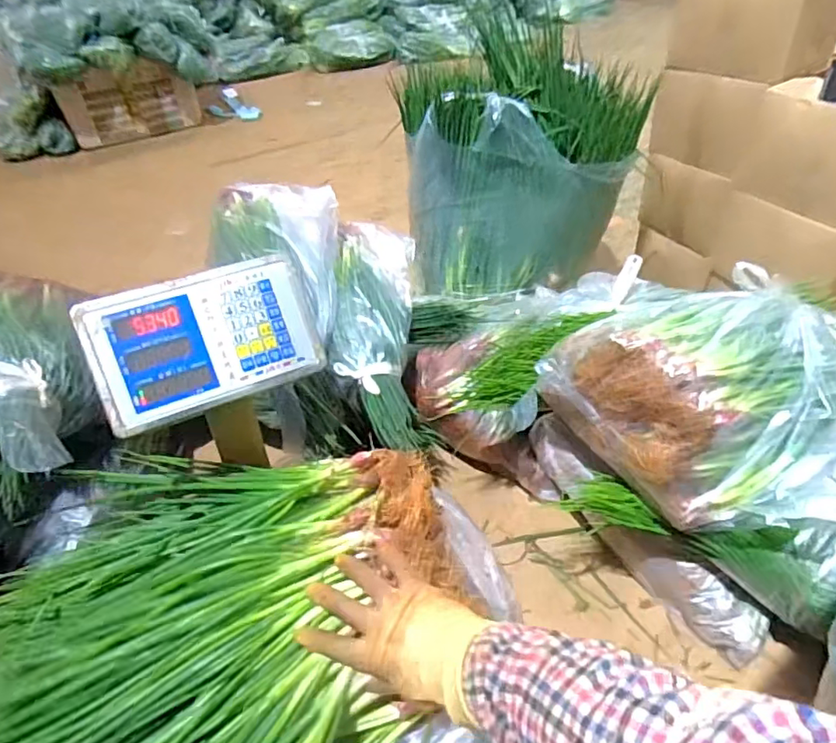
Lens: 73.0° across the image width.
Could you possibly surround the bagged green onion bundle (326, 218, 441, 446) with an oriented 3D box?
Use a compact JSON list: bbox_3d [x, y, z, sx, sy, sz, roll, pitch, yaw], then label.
[{"bbox_3d":[-0.069,-0.082,0.987,0.156,0.107,0.521,-6,53,-1],"label":"bagged green onion bundle"}]

